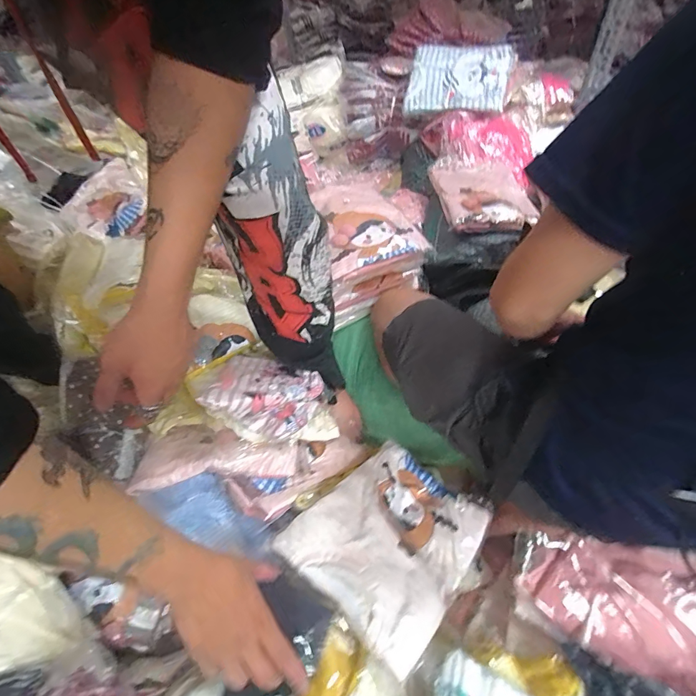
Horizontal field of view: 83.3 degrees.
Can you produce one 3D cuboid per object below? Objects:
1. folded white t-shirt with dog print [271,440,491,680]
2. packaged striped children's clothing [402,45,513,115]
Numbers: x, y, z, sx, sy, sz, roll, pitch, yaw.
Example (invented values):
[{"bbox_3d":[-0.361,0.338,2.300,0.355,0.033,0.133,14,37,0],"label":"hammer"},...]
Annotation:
[{"bbox_3d":[0.060,0.251,0.532,0.201,0.034,0.240,32,41,31],"label":"folded white t-shirt with dog print"},{"bbox_3d":[0.293,-0.726,1.054,0.262,0.045,0.212,11,87,18],"label":"packaged striped children's clothing"}]

